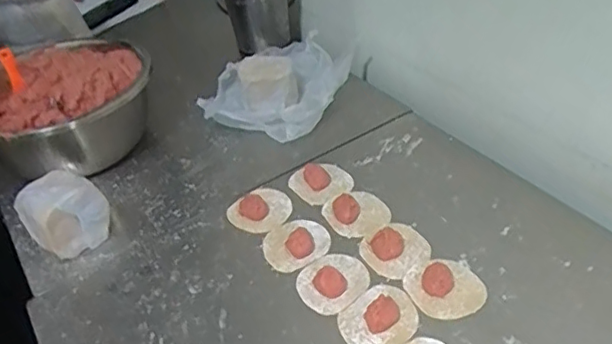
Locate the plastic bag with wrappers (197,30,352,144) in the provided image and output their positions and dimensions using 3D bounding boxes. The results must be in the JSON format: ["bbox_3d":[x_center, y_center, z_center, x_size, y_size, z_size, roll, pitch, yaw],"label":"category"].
[{"bbox_3d":[-0.047,-0.147,0.979,0.200,0.070,0.229,12,42,24],"label":"plastic bag with wrappers"}]

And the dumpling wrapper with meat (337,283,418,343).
[{"bbox_3d":[0.077,0.150,0.634,0.086,0.021,0.075,-27,42,-22],"label":"dumpling wrapper with meat"}]

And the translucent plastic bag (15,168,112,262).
[{"bbox_3d":[-0.312,0.053,0.769,0.078,0.086,0.083,19,46,31],"label":"translucent plastic bag"}]

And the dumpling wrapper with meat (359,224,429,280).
[{"bbox_3d":[0.107,0.091,0.713,0.075,0.009,0.072,-5,38,4],"label":"dumpling wrapper with meat"}]

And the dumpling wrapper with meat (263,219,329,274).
[{"bbox_3d":[-0.012,0.085,0.740,0.084,0.013,0.075,-19,39,-14],"label":"dumpling wrapper with meat"}]

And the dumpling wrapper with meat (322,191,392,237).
[{"bbox_3d":[0.065,0.050,0.769,0.074,0.013,0.079,-5,38,4],"label":"dumpling wrapper with meat"}]

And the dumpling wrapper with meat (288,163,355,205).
[{"bbox_3d":[0.021,0.012,0.822,0.073,0.014,0.076,-5,38,4],"label":"dumpling wrapper with meat"}]

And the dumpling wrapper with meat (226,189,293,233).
[{"bbox_3d":[-0.058,0.049,0.793,0.075,0.013,0.079,-5,38,4],"label":"dumpling wrapper with meat"}]

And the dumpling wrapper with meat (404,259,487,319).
[{"bbox_3d":[0.154,0.126,0.660,0.079,0.008,0.077,-5,38,4],"label":"dumpling wrapper with meat"}]

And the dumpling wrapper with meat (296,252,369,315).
[{"bbox_3d":[0.031,0.121,0.686,0.084,0.013,0.075,-29,42,-24],"label":"dumpling wrapper with meat"}]

